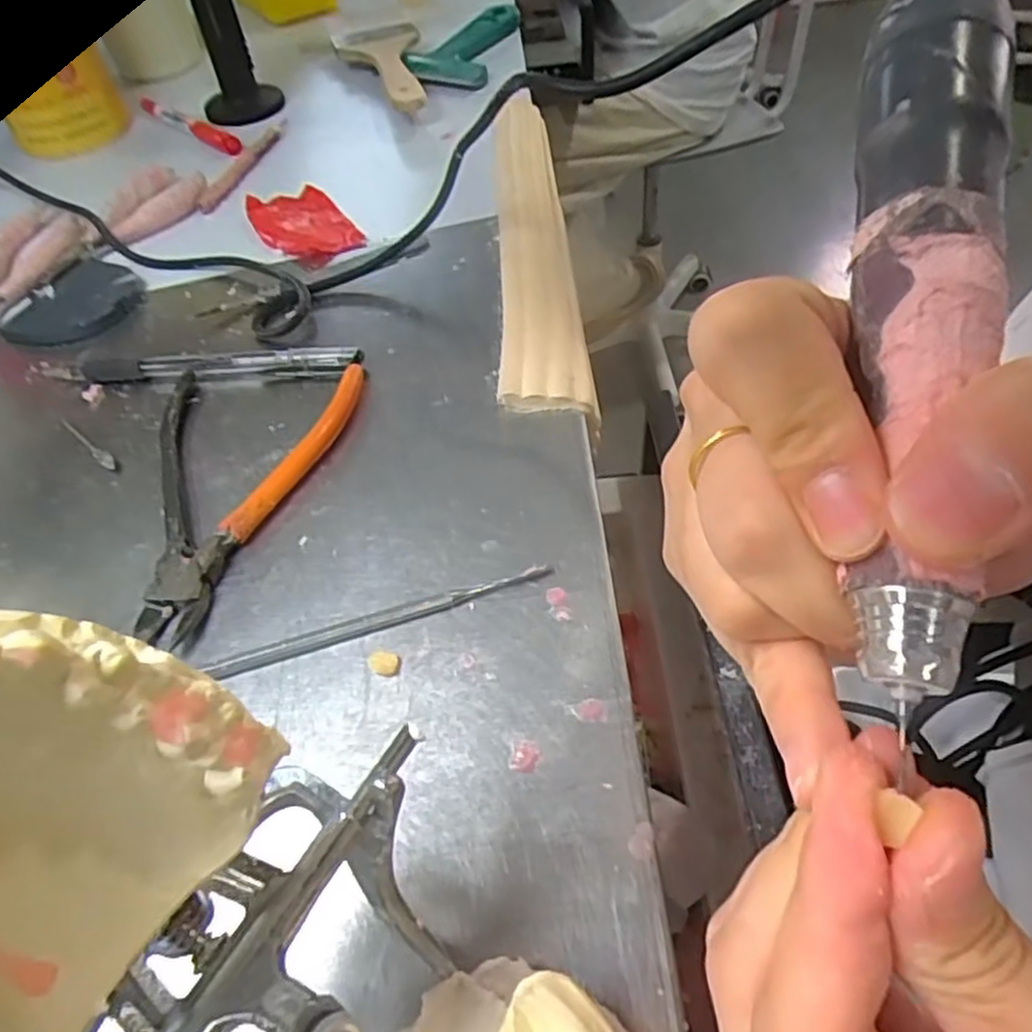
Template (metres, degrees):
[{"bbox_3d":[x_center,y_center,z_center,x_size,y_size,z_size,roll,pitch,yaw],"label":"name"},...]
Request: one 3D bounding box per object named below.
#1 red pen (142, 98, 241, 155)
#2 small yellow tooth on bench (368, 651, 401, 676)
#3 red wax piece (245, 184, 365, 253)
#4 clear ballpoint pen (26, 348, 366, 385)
[{"bbox_3d":[-0.246,-0.293,0.547,0.138,0.018,0.011,33,61,28],"label":"red pen"},{"bbox_3d":[-0.045,0.051,0.249,0.011,0.004,0.008,-5,51,1],"label":"small yellow tooth on bench"},{"bbox_3d":[-0.128,-0.177,0.437,0.051,0.009,0.074,-28,54,-17],"label":"red wax piece"},{"bbox_3d":[-0.158,-0.073,0.354,0.163,0.010,0.013,1,51,6],"label":"clear ballpoint pen"}]

